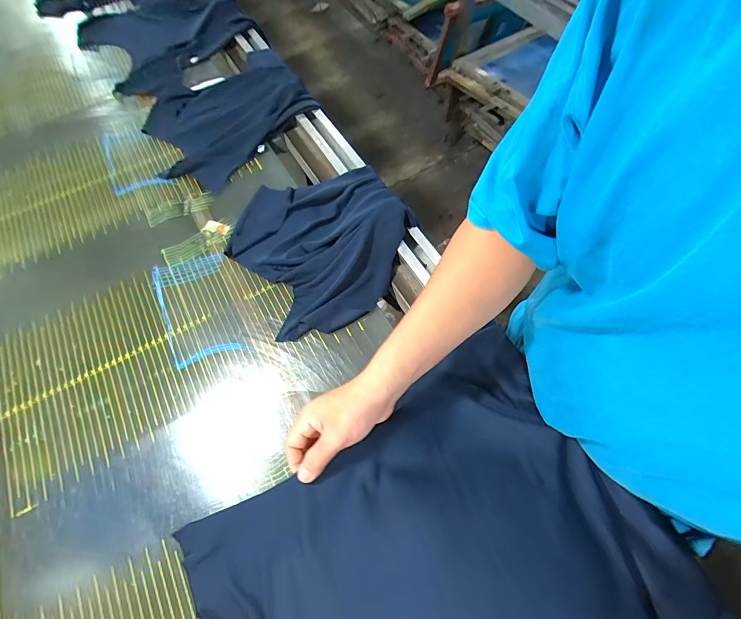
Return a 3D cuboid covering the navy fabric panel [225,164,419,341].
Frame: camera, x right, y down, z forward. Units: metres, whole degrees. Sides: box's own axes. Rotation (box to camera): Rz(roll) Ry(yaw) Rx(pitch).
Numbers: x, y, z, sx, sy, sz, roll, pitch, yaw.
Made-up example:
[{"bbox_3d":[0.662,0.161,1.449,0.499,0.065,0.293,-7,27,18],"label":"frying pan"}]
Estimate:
[{"bbox_3d":[-0.079,-0.118,0.632,0.281,0.043,0.295,-26,64,-9],"label":"navy fabric panel"}]

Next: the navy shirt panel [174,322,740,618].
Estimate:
[{"bbox_3d":[0.081,0.295,0.370,0.461,0.104,0.425,-31,65,-11],"label":"navy shirt panel"}]

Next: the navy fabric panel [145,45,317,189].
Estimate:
[{"bbox_3d":[-0.287,-0.391,0.789,0.318,0.072,0.289,-31,65,-11],"label":"navy fabric panel"}]

